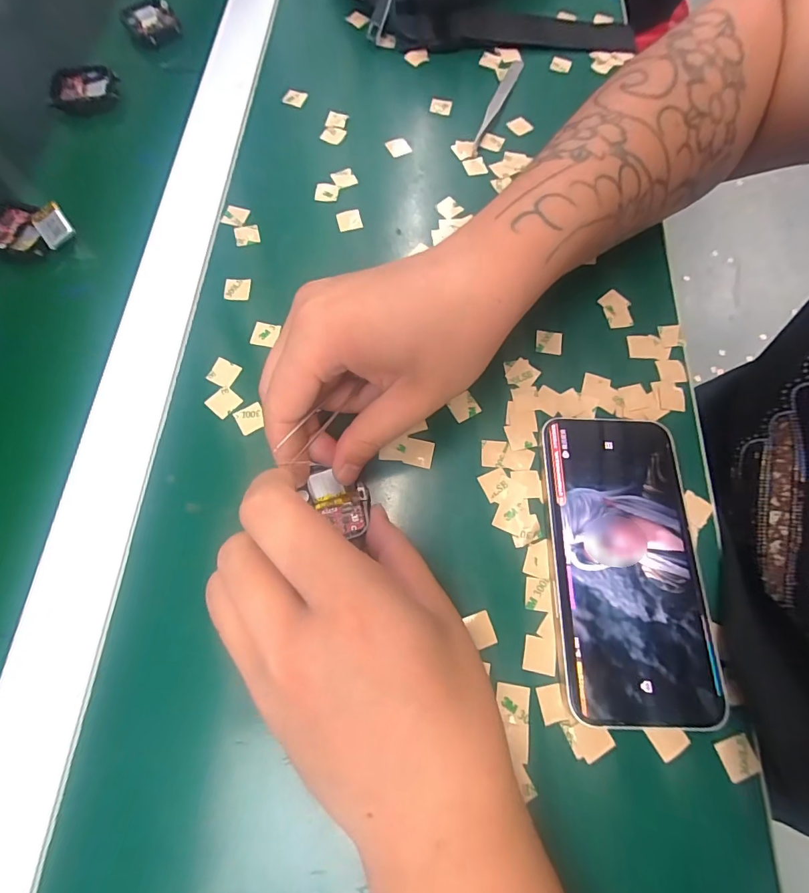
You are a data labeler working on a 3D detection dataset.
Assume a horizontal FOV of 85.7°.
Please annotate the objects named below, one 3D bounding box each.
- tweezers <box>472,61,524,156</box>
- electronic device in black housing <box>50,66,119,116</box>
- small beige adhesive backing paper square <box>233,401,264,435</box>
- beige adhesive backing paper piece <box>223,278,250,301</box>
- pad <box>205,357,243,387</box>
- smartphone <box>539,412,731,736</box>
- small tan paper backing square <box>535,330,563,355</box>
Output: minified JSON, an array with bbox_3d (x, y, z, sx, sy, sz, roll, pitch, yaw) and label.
[{"bbox_3d":[0.071,-0.261,0.331,0.011,0.007,0.113,21,70,6],"label":"tweezers"},{"bbox_3d":[-0.241,-0.268,0.329,0.046,0.014,0.041,-9,70,-5],"label":"electronic device in black housing"},{"bbox_3d":[-0.085,-0.015,0.239,0.014,0.004,0.016,-24,68,-11],"label":"small beige adhesive backing paper square"},{"bbox_3d":[-0.103,-0.098,0.268,0.015,0.004,0.016,3,69,0],"label":"beige adhesive backing paper piece"},{"bbox_3d":[-0.103,-0.042,0.248,0.016,0.004,0.015,24,74,4],"label":"pad"},{"bbox_3d":[0.109,0.054,0.216,0.071,0.008,0.142,1,70,-1],"label":"smartphone"},{"bbox_3d":[0.087,-0.063,0.261,0.016,0.004,0.016,8,70,2],"label":"small tan paper backing square"}]

